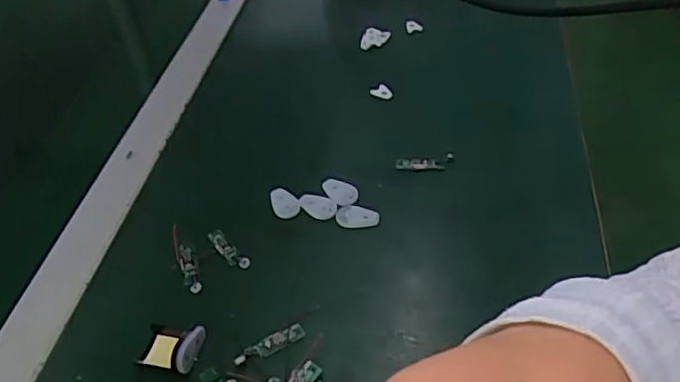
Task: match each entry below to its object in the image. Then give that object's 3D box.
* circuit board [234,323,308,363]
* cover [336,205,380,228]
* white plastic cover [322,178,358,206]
[{"bbox_3d":[-0.050,0.107,0.422,0.051,0.007,0.014,-23,44,-17],"label":"circuit board"},{"bbox_3d":[0.015,0.022,0.505,0.036,0.008,0.018,6,43,15],"label":"cover"},{"bbox_3d":[-0.002,0.001,0.523,0.036,0.009,0.020,15,46,23],"label":"white plastic cover"}]

